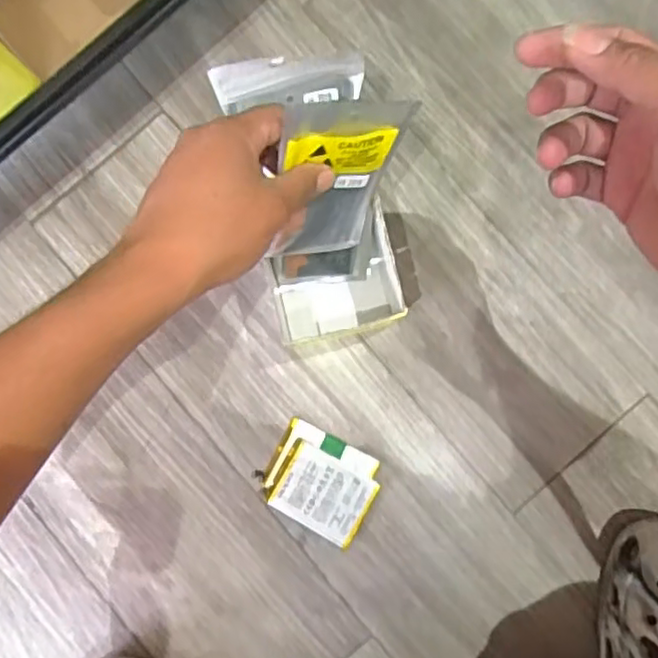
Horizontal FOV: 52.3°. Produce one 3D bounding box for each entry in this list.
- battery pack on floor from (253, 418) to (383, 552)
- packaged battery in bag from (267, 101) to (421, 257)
[{"bbox_3d":[-0.007,0.130,0.568,0.092,0.014,0.077,29,86,1],"label":"battery pack on floor"},{"bbox_3d":[0.003,-0.095,0.439,0.086,0.132,0.011,-15,61,-23],"label":"packaged battery in bag"}]

